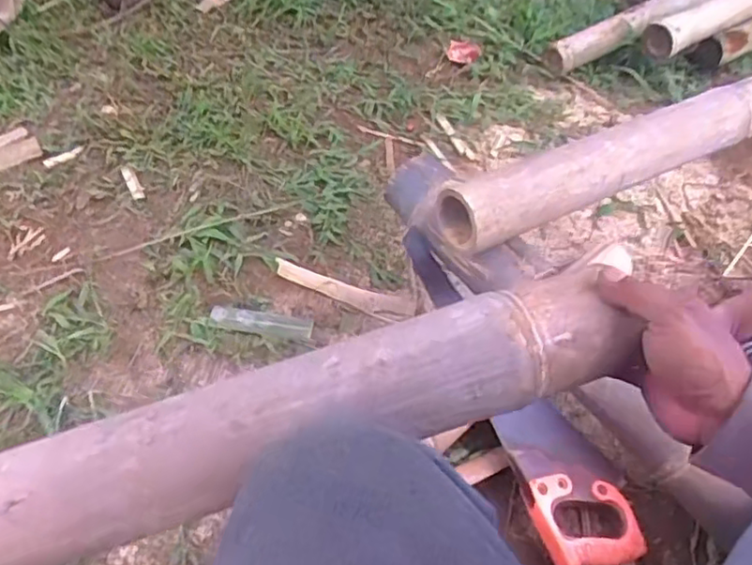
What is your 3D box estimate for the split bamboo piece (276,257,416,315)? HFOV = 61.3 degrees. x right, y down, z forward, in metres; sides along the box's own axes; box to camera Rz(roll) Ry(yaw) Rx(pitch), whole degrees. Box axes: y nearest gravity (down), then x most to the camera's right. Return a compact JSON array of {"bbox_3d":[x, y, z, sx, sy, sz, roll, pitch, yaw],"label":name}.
[{"bbox_3d":[-0.047,0.011,0.924,0.209,0.016,0.040,15,50,6],"label":"split bamboo piece"}]

